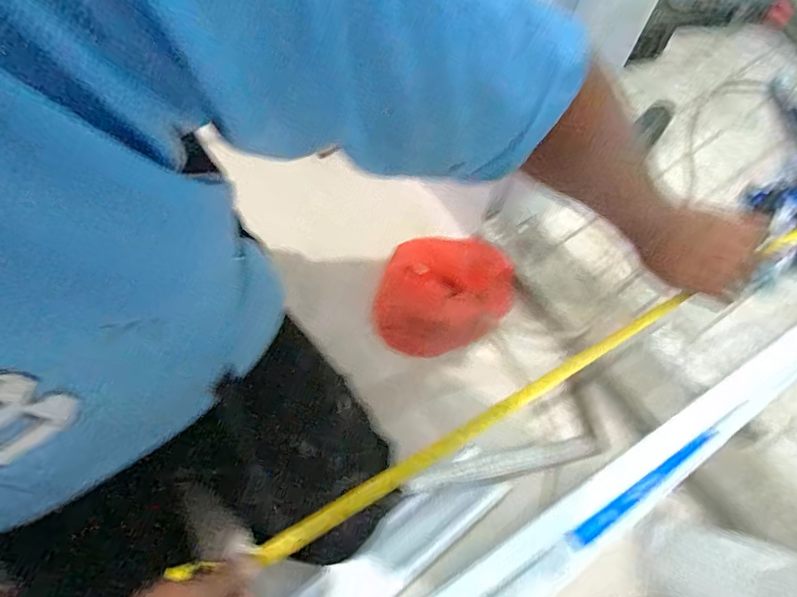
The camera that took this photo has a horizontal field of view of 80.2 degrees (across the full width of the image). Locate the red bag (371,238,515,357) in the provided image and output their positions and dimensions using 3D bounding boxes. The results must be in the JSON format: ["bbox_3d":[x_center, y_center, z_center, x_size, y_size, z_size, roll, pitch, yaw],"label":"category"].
[{"bbox_3d":[0.077,-0.009,0.732,0.215,0.116,0.161,-7,68,-4],"label":"red bag"}]

